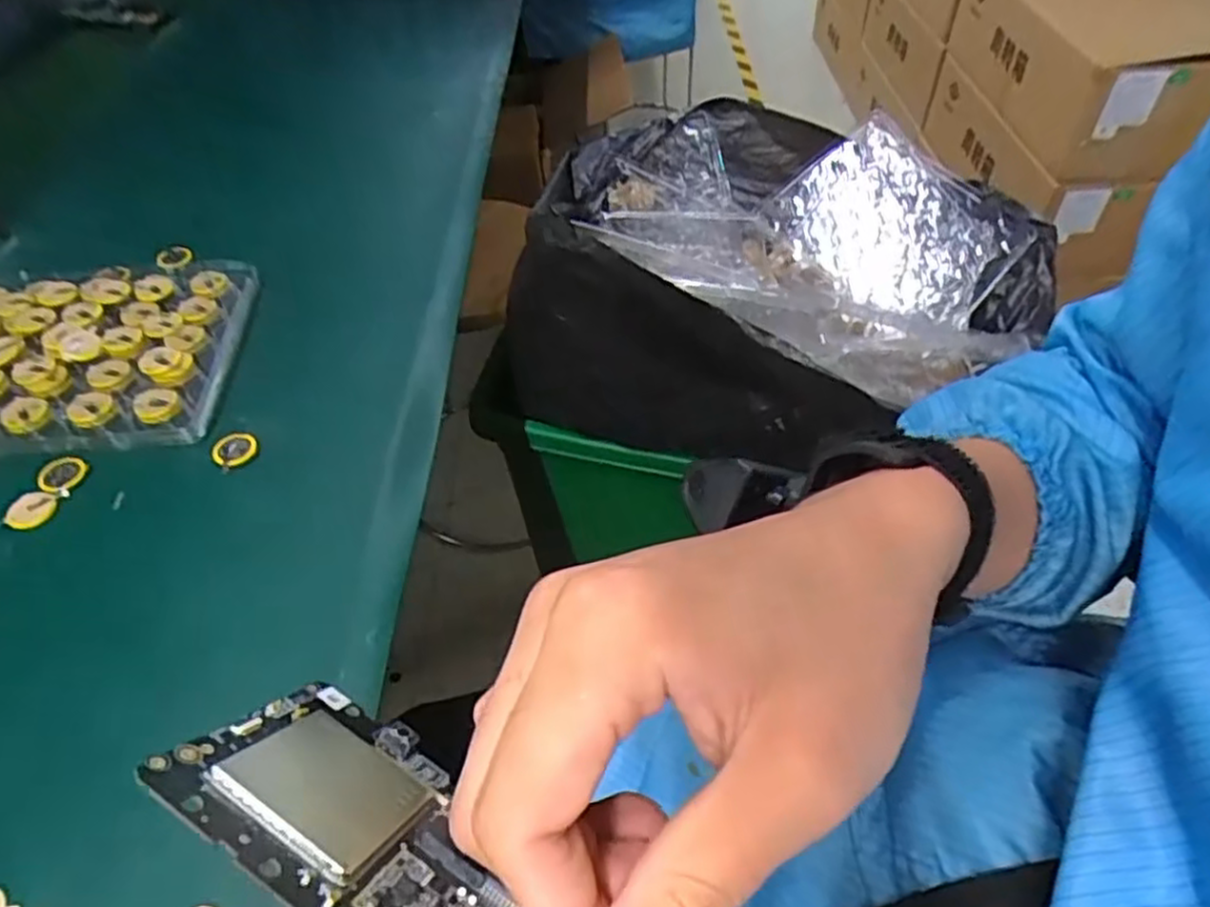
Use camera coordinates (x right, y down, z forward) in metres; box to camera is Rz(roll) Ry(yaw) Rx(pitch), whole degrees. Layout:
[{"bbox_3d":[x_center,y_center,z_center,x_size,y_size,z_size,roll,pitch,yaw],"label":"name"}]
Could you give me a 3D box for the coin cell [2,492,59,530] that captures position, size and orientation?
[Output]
[{"bbox_3d":[-0.259,0.025,0.327,0.020,0.004,0.019,1,49,-1],"label":"coin cell"}]

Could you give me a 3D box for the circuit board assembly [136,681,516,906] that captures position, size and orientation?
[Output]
[{"bbox_3d":[-0.043,0.094,0.171,0.112,0.064,0.005,31,98,12],"label":"circuit board assembly"}]

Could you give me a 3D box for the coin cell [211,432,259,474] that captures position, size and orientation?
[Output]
[{"bbox_3d":[-0.179,-0.002,0.350,0.020,0.004,0.019,-28,56,-24],"label":"coin cell"}]

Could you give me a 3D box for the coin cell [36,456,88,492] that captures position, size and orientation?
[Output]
[{"bbox_3d":[-0.255,0.009,0.341,0.018,0.004,0.020,36,57,25],"label":"coin cell"}]

